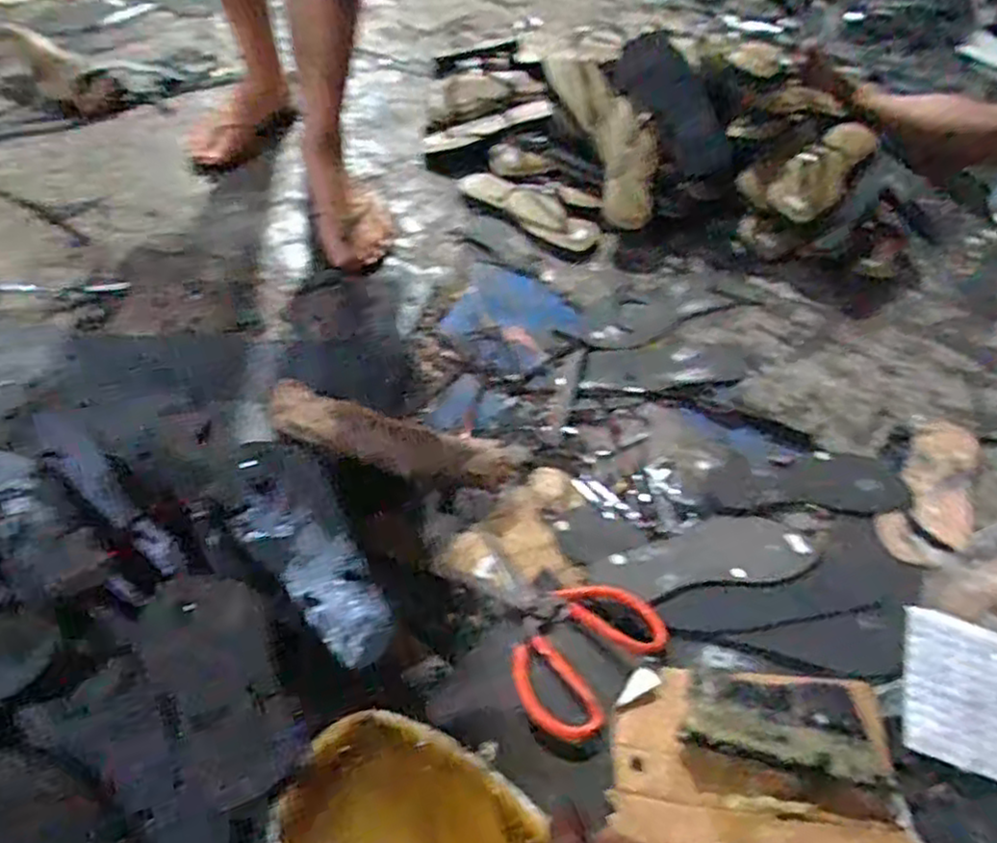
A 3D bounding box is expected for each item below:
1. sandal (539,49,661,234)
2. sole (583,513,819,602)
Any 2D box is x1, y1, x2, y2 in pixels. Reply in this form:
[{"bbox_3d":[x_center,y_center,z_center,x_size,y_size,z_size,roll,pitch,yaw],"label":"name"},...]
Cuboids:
[{"bbox_3d":[0.170,-0.454,1.100,0.097,0.064,0.336,-16,76,-18],"label":"sandal"},{"bbox_3d":[0.199,0.131,0.720,0.226,0.021,0.085,-6,50,-11],"label":"sole"}]

